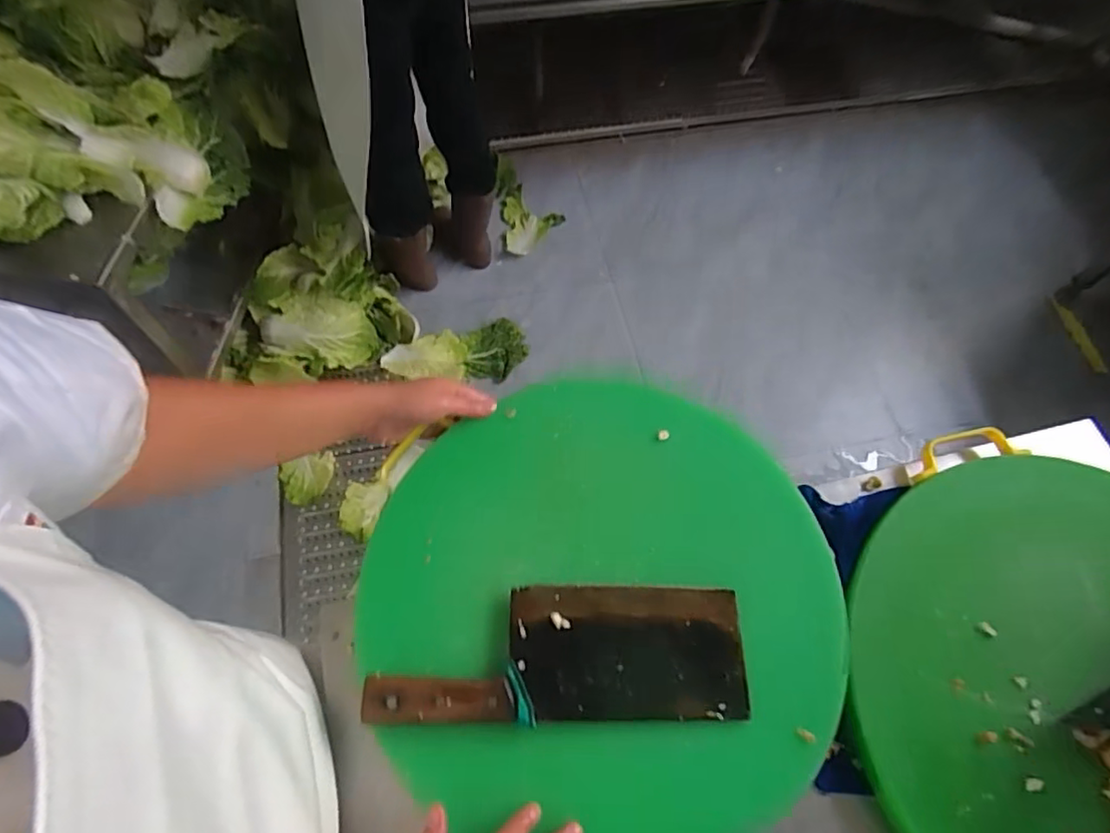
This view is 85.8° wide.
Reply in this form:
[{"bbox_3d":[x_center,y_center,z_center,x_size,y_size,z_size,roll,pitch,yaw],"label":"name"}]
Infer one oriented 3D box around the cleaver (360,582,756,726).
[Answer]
[{"bbox_3d":[0.007,0.186,0.472,0.291,0.025,0.101,0,64,-3],"label":"cleaver"}]

